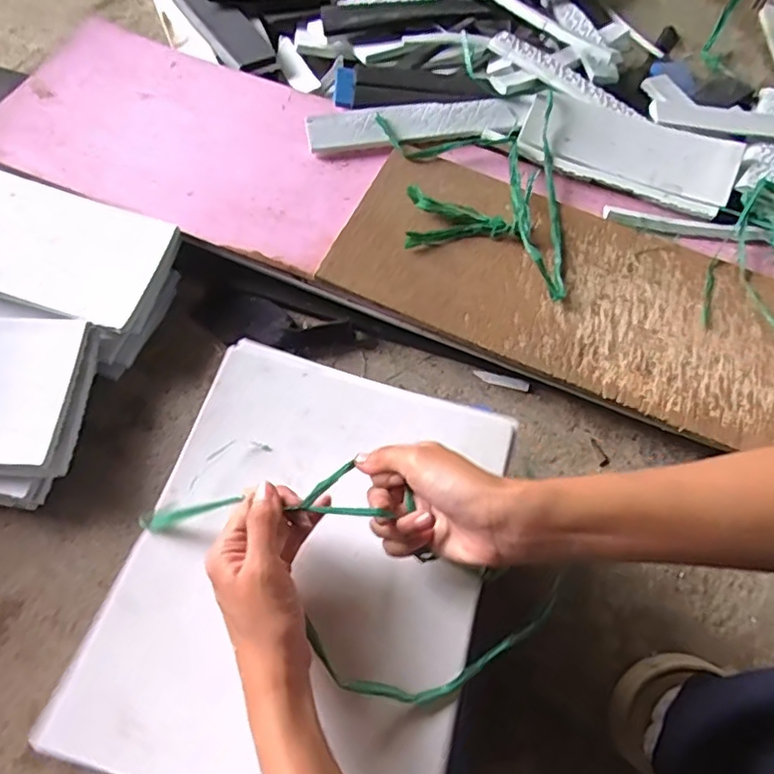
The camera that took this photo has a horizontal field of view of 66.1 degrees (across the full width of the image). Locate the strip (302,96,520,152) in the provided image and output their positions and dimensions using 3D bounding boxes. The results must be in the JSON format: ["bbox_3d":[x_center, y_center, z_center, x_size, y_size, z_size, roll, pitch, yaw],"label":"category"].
[{"bbox_3d":[0.032,-0.323,0.724,0.250,0.015,0.056,-5,82,0],"label":"strip"}]

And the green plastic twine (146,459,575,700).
[{"bbox_3d":[-0.026,0.111,0.371,0.267,0.069,0.117,27,66,5],"label":"green plastic twine"}]

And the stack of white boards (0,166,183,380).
[{"bbox_3d":[-0.383,-0.139,0.648,0.295,0.057,0.165,17,64,7],"label":"stack of white boards"}]

